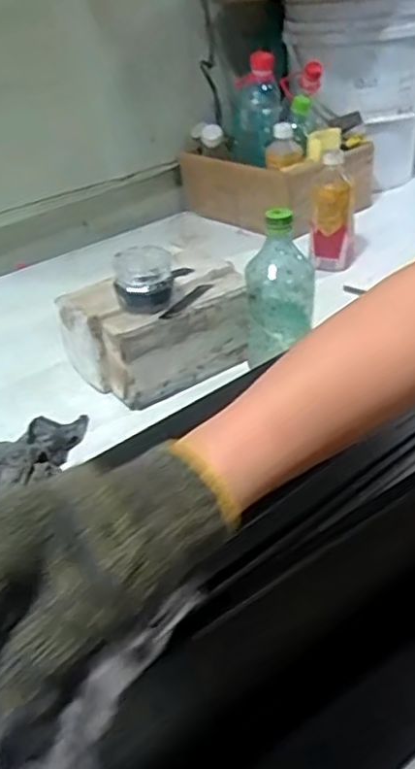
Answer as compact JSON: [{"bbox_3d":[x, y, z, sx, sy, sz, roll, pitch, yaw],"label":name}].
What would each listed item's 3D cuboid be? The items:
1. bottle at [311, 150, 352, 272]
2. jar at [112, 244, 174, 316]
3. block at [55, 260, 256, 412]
[{"bbox_3d":[0.197,-0.260,1.017,0.065,0.181,0.056,0,32,9],"label":"bottle"},{"bbox_3d":[-0.076,-0.125,0.760,0.067,0.067,0.079,-9,33,-4],"label":"jar"},{"bbox_3d":[-0.056,-0.071,0.829,0.217,0.114,0.152,-25,37,-29],"label":"block"}]

